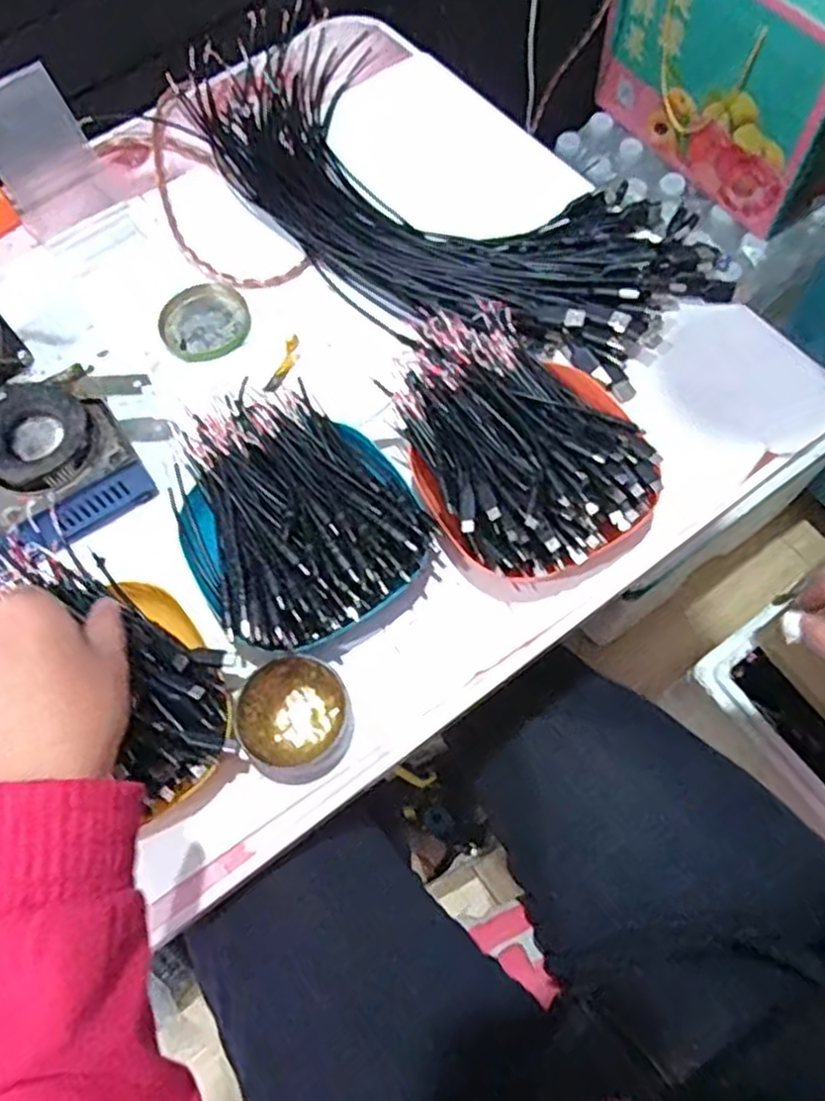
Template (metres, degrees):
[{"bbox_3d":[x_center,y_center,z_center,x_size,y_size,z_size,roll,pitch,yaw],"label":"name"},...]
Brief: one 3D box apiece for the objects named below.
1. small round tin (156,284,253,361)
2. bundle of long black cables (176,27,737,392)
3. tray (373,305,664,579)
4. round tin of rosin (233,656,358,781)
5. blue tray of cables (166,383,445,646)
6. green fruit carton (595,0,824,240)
[{"bbox_3d":[-0.157,-0.173,0.563,0.065,0.013,0.057,-26,69,-8],"label":"small round tin"},{"bbox_3d":[0.004,-0.286,0.578,0.464,0.046,0.206,39,75,17],"label":"bundle of long black cables"},{"bbox_3d":[0.064,-0.074,0.469,0.132,0.071,0.183,-20,68,-5],"label":"tray"},{"bbox_3d":[-0.066,0.095,0.425,0.061,0.031,0.064,-1,67,3],"label":"round tin of rosin"},{"bbox_3d":[-0.076,-0.022,0.463,0.132,0.060,0.162,-33,70,-10],"label":"blue tray of cables"},{"bbox_3d":[0.405,-0.582,0.883,0.157,0.242,0.324,-36,70,-11],"label":"green fruit carton"}]

